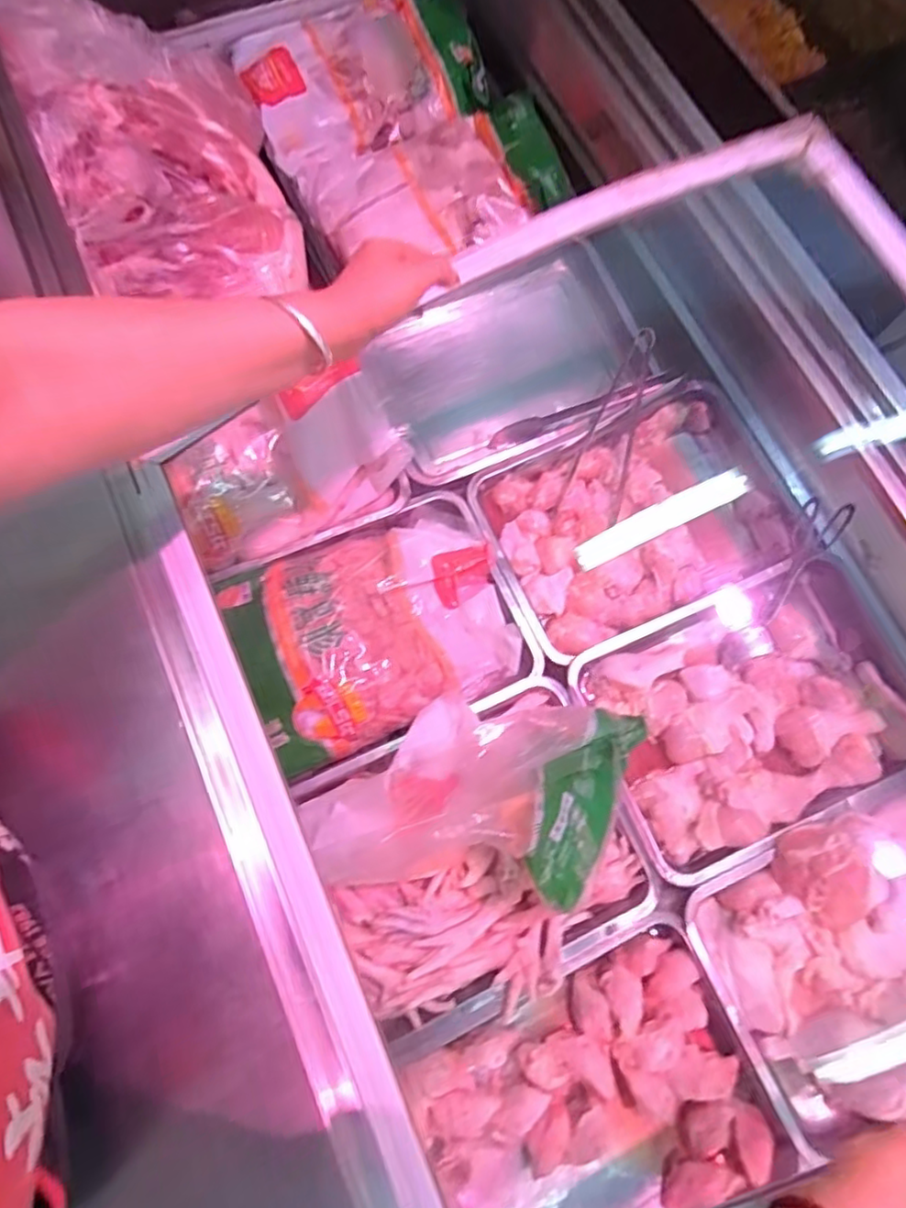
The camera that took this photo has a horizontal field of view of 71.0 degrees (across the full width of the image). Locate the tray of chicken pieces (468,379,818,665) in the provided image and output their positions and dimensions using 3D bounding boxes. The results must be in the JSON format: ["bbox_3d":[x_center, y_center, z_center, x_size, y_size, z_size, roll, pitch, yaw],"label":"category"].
[{"bbox_3d":[0.251,-0.120,0.872,0.405,0.064,0.296,-24,77,-5],"label":"tray of chicken pieces"}]

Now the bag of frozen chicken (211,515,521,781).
[{"bbox_3d":[-0.096,0.027,0.769,0.313,0.096,0.249,-22,76,-4],"label":"bag of frozen chicken"}]

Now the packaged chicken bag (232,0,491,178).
[{"bbox_3d":[-0.146,-0.866,1.052,0.373,0.072,0.288,-24,77,-5],"label":"packaged chicken bag"}]

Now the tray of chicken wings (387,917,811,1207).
[{"bbox_3d":[0.151,0.535,0.677,0.350,0.057,0.283,-22,76,-4],"label":"tray of chicken wings"}]

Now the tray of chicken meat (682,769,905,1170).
[{"bbox_3d":[0.480,0.385,0.711,0.373,0.063,0.298,-25,77,-5],"label":"tray of chicken meat"}]

